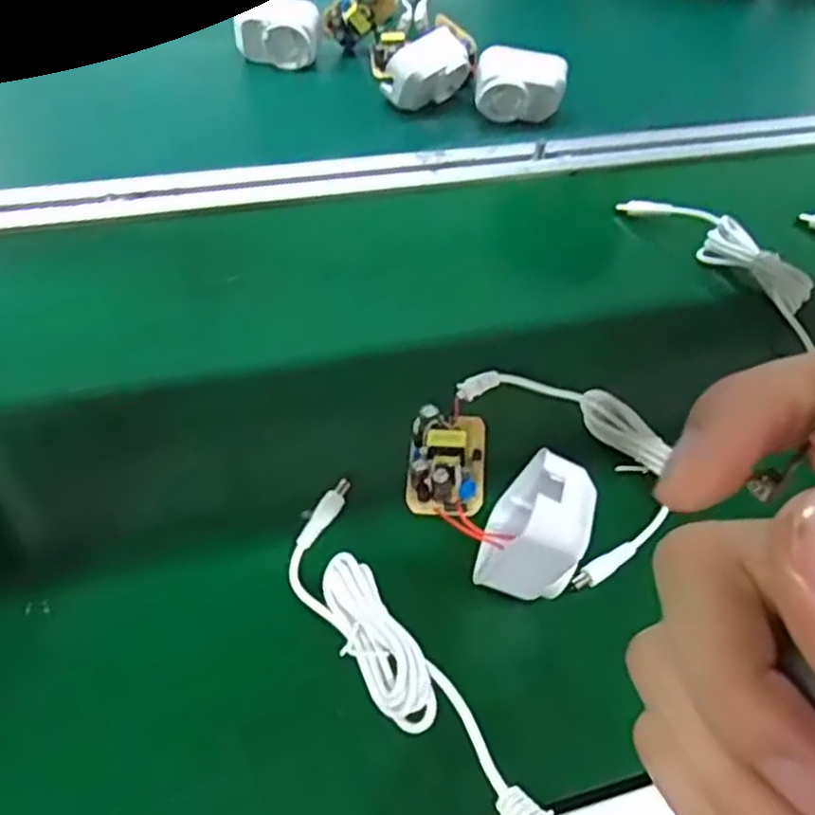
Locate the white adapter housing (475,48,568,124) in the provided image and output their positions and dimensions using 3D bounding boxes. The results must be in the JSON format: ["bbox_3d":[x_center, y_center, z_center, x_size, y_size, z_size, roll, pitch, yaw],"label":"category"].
[{"bbox_3d":[0.089,-0.255,0.603,0.069,0.048,0.030,6,50,0],"label":"white adapter housing"}]

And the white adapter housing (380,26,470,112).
[{"bbox_3d":[0.018,-0.273,0.616,0.034,0.046,0.074,38,57,24],"label":"white adapter housing"}]

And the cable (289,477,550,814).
[{"bbox_3d":[-0.002,0.094,0.298,0.039,0.024,0.185,-22,36,-22],"label":"cable"}]

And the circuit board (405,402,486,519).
[{"bbox_3d":[0.021,0.026,0.381,0.037,0.017,0.060,7,50,1],"label":"circuit board"}]

